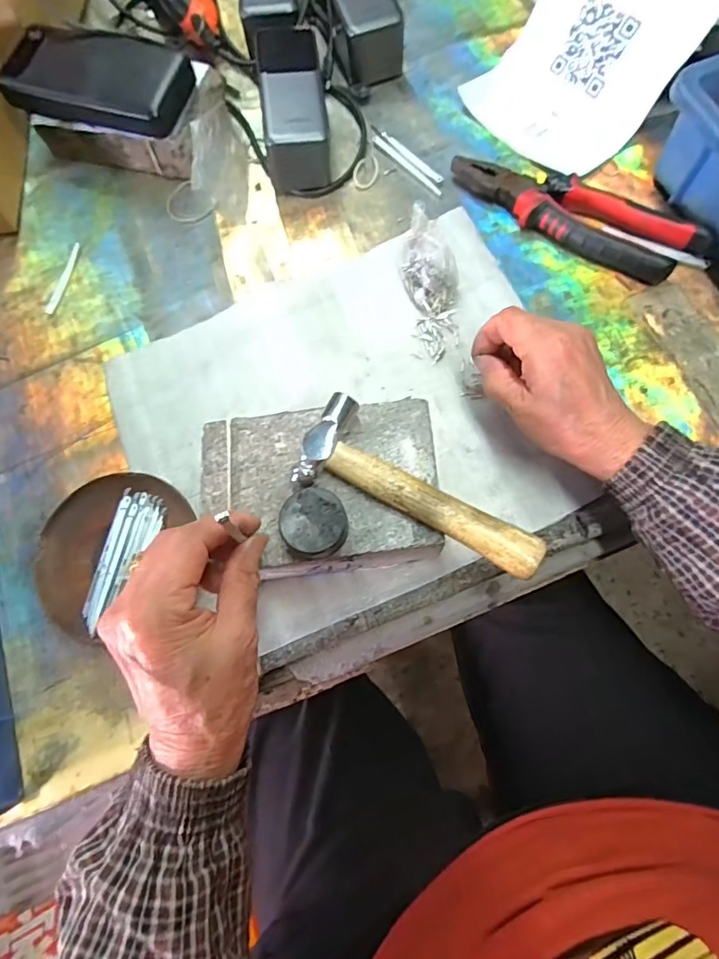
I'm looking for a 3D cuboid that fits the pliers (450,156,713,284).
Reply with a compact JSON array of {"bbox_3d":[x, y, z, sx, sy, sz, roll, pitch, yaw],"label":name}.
[{"bbox_3d":[0.176,-0.220,0.425,0.211,0.022,0.055,29,76,10],"label":"pliers"}]

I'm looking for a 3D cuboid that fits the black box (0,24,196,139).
[{"bbox_3d":[-0.223,-0.344,0.436,0.150,0.028,0.072,13,74,6],"label":"black box"}]

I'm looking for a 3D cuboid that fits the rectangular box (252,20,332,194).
[{"bbox_3d":[-0.057,-0.324,0.449,0.053,0.056,0.139,-8,73,-1],"label":"rectangular box"}]

